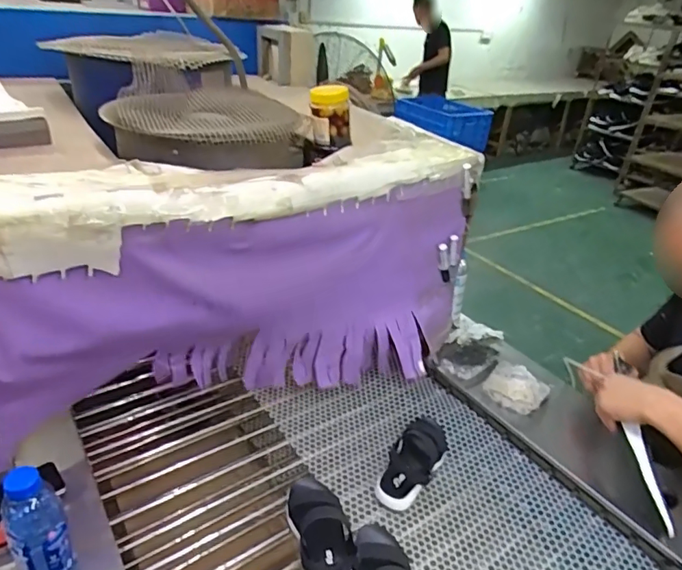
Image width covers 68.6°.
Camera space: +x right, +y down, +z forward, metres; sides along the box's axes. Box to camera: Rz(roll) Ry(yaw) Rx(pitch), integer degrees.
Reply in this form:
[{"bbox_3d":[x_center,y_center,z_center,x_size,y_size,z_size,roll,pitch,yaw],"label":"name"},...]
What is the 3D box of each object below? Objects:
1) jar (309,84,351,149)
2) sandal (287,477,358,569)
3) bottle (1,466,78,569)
[{"bbox_3d":[-0.020,-0.336,1.004,0.081,0.116,0.064,3,29,-3],"label":"jar"},{"bbox_3d":[-0.035,0.402,0.818,0.087,0.093,0.224,-4,30,-14],"label":"sandal"},{"bbox_3d":[-0.410,0.333,0.676,0.066,0.212,0.058,-20,37,-37],"label":"bottle"}]

